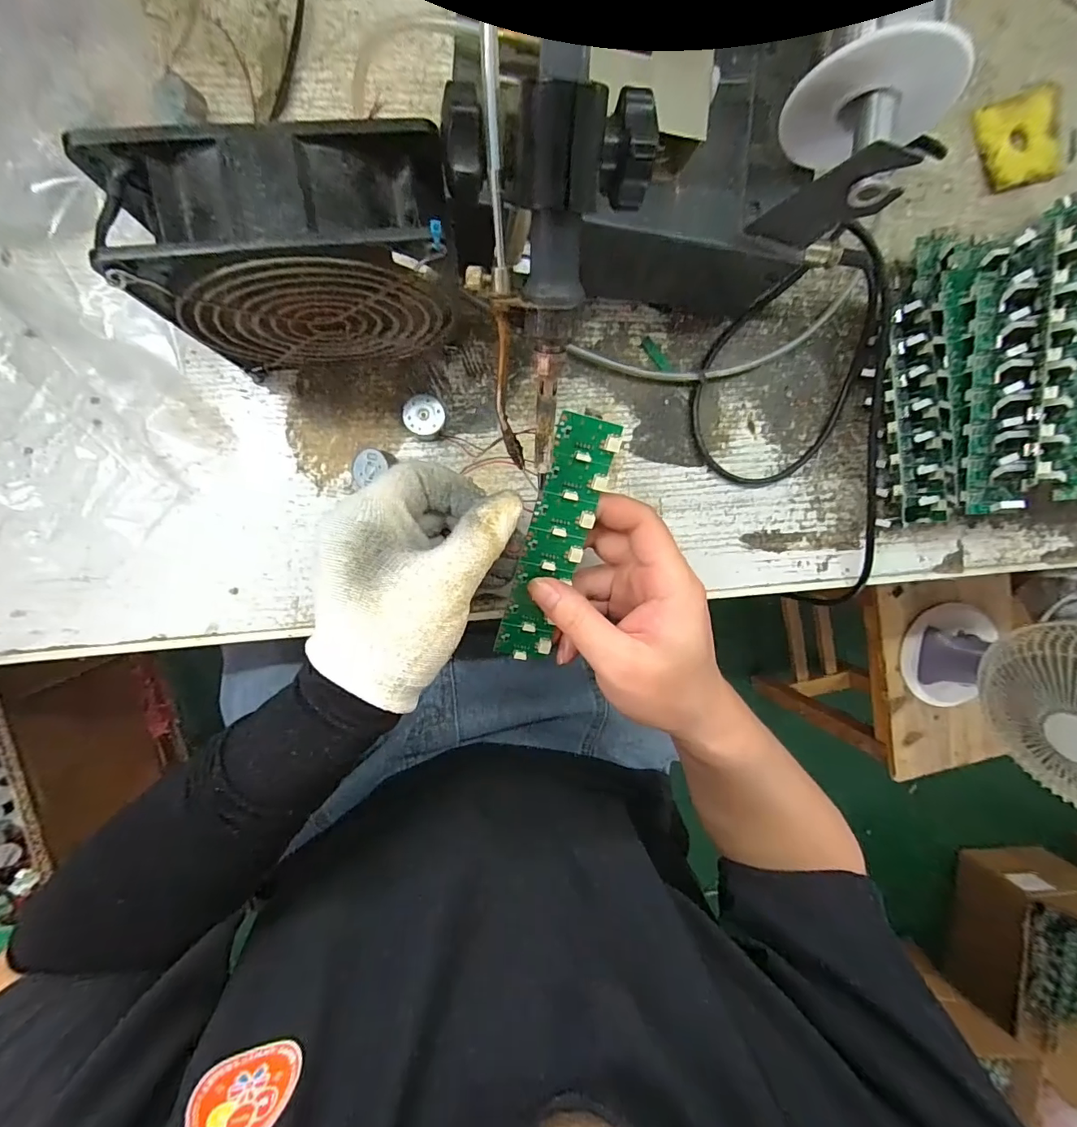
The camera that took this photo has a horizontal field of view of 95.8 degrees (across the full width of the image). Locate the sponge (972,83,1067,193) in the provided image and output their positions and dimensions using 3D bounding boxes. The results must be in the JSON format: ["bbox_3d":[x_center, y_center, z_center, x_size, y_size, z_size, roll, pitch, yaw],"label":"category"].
[{"bbox_3d":[0.333,-0.290,0.334,0.066,0.005,0.055,-19,97,-7],"label":"sponge"}]

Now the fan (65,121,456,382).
[{"bbox_3d":[-0.101,-0.127,0.220,0.121,0.121,0.048,-6,95,-8],"label":"fan"}]

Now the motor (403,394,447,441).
[{"bbox_3d":[-0.066,-0.086,0.285,0.022,0.014,0.024,-1,94,-9],"label":"motor"}]

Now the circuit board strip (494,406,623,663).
[{"bbox_3d":[0.008,-0.007,0.253,0.030,0.005,0.136,14,113,-9],"label":"circuit board strip"}]

